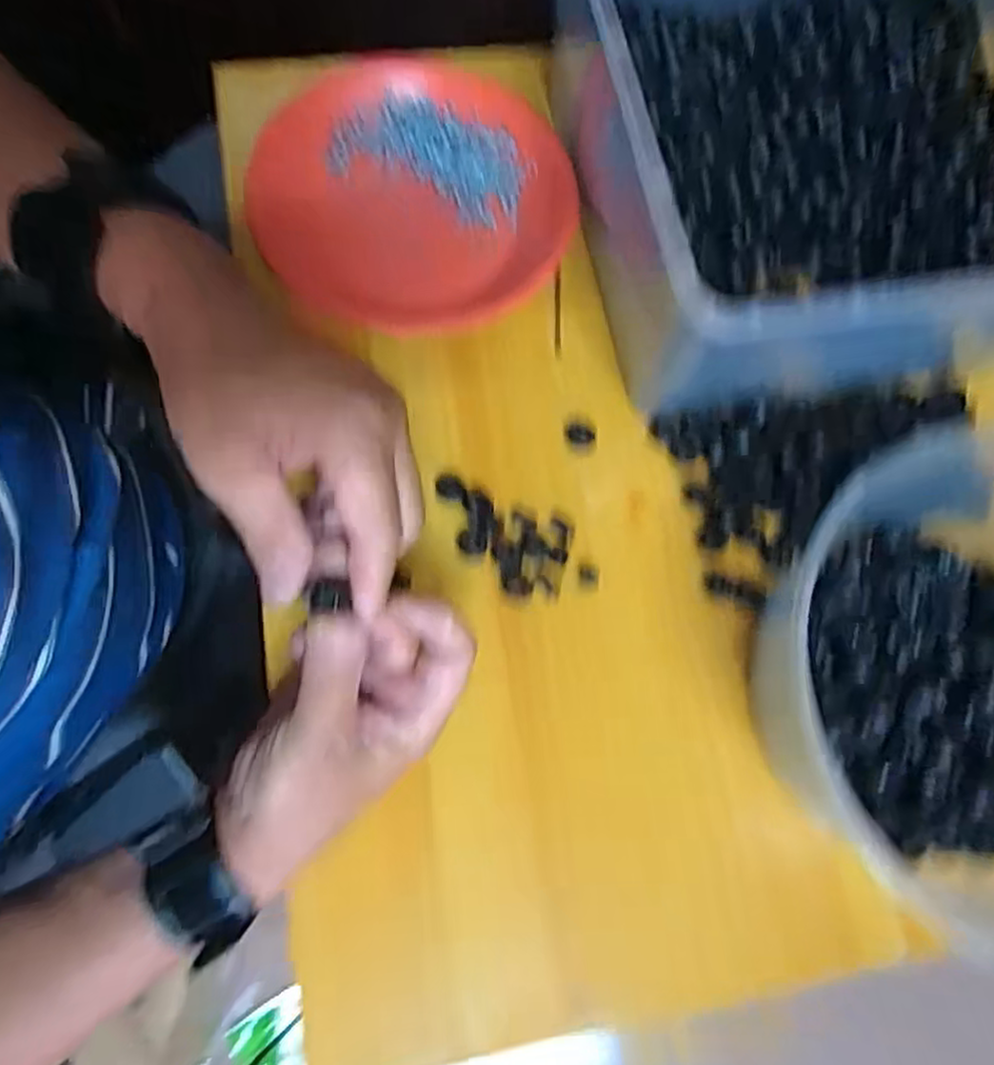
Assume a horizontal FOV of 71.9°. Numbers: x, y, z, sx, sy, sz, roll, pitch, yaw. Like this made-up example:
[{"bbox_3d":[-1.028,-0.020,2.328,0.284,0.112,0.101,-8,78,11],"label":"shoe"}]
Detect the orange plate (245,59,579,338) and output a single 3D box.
[{"bbox_3d":[-0.050,-0.215,0.436,0.190,0.027,0.197,1,75,-5],"label":"orange plate"}]

